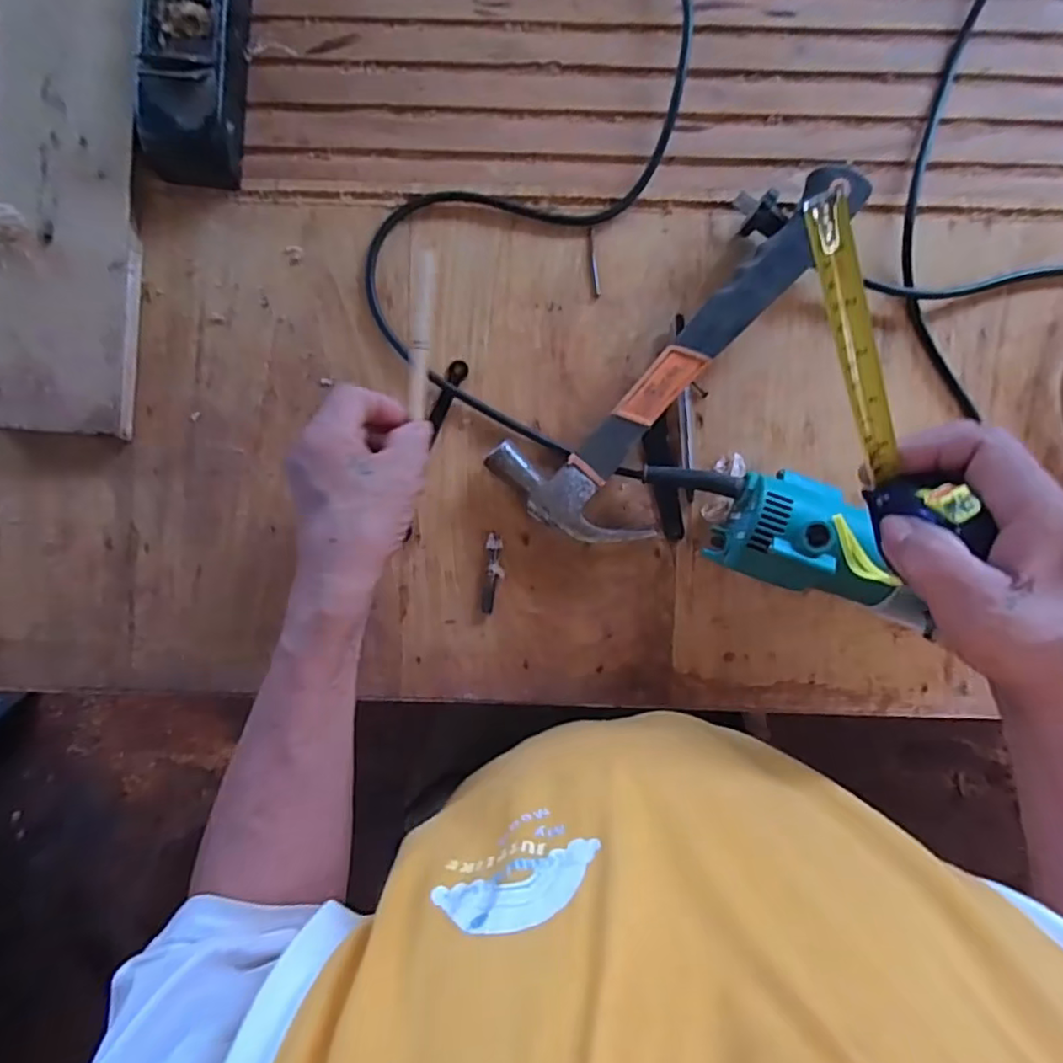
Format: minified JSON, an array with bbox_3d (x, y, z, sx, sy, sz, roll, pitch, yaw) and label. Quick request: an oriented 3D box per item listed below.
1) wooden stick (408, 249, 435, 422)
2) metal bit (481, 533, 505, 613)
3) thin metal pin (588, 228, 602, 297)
[{"bbox_3d":[-0.076,-0.137,0.425,0.012,0.011,0.113,5,93,1],"label":"wooden stick"},{"bbox_3d":[-0.029,0.033,0.476,0.015,0.008,0.063,4,93,1],"label":"metal bit"},{"bbox_3d":[0.048,-0.205,0.468,0.006,0.004,0.051,-7,93,1],"label":"thin metal pin"}]

